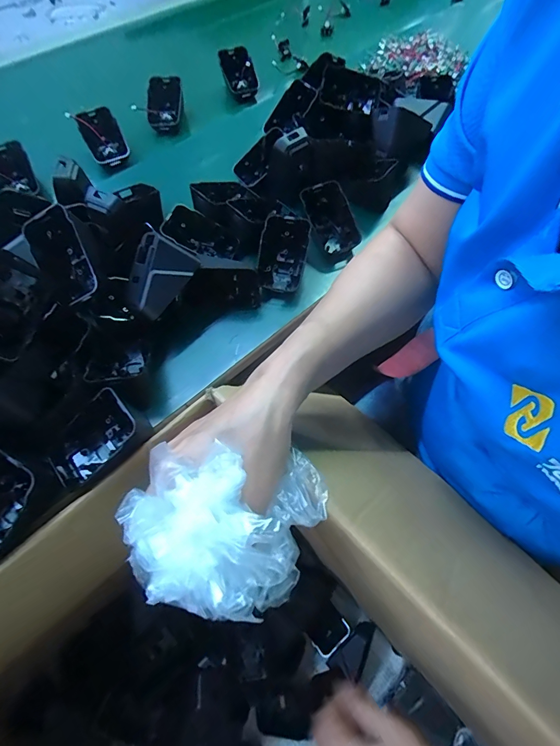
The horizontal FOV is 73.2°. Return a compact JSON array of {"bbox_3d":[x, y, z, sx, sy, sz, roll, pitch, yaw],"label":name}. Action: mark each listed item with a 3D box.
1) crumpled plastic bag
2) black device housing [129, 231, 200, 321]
[{"bbox_3d":[-0.030,0.085,0.211,0.111,0.049,0.086,-2,59,0],"label":"crumpled plastic bag"},{"bbox_3d":[-0.098,-0.078,0.306,0.026,0.043,0.064,12,76,56],"label":"black device housing"}]

